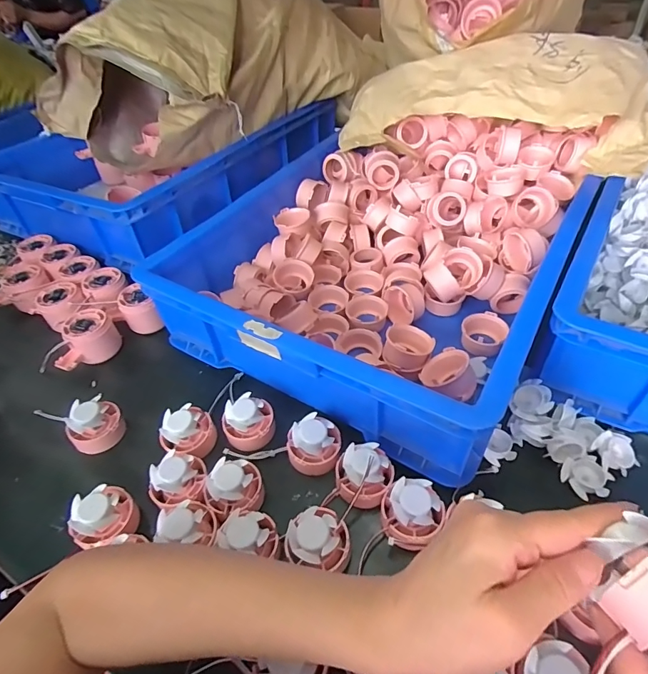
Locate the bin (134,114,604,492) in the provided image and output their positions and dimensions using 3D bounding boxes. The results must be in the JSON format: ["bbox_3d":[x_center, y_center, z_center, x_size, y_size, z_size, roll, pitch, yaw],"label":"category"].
[{"bbox_3d":[0.095,-0.127,0.574,0.409,0.119,0.525,23,54,25],"label":"bin"}]

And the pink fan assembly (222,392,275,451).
[{"bbox_3d":[-0.082,0.091,0.458,0.050,0.033,0.047,16,51,20],"label":"pink fan assembly"}]

